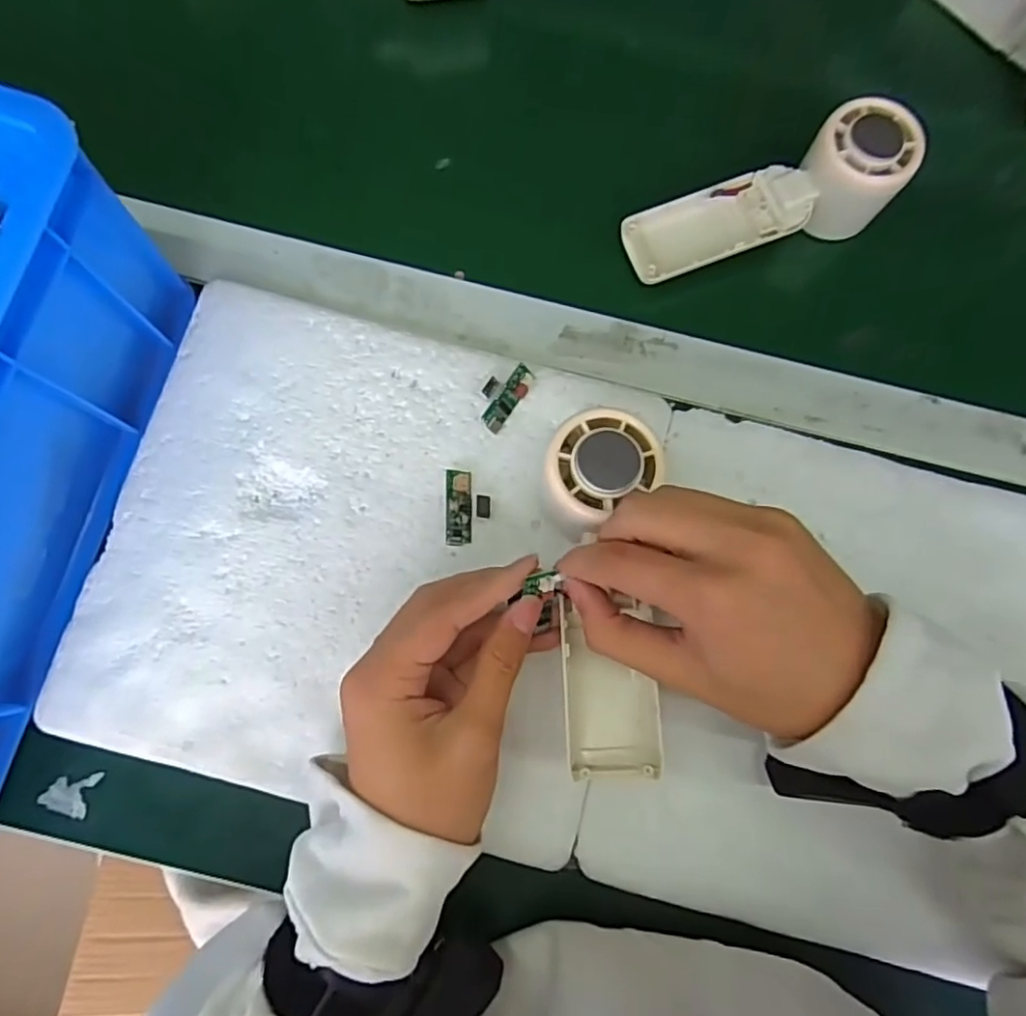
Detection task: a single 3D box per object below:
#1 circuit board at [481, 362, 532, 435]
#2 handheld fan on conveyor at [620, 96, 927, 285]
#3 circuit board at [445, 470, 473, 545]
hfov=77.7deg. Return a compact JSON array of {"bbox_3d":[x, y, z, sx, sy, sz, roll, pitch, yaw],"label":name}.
[{"bbox_3d":[-0.005,-0.062,0.346,0.019,0.011,0.038,37,81,4],"label":"circuit board"},{"bbox_3d":[0.146,-0.179,0.369,0.159,0.051,0.050,-19,82,-5],"label":"handheld fan on conveyor"},{"bbox_3d":[-0.028,0.000,0.335,0.014,0.006,0.039,0,81,-2],"label":"circuit board"}]

